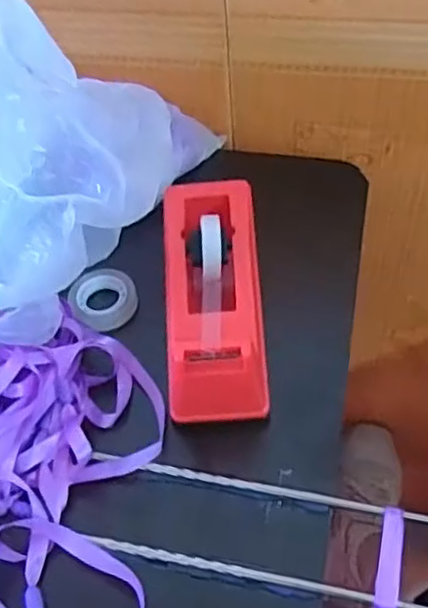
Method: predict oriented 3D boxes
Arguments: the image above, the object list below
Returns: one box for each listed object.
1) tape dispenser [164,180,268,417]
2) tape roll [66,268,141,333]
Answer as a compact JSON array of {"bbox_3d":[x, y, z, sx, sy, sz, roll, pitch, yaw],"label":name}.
[{"bbox_3d":[0.001,-0.007,0.433,0.060,0.060,0.154,-4,52,3],"label":"tape dispenser"},{"bbox_3d":[-0.079,-0.004,0.483,0.046,0.021,0.046,-3,52,4],"label":"tape roll"}]

